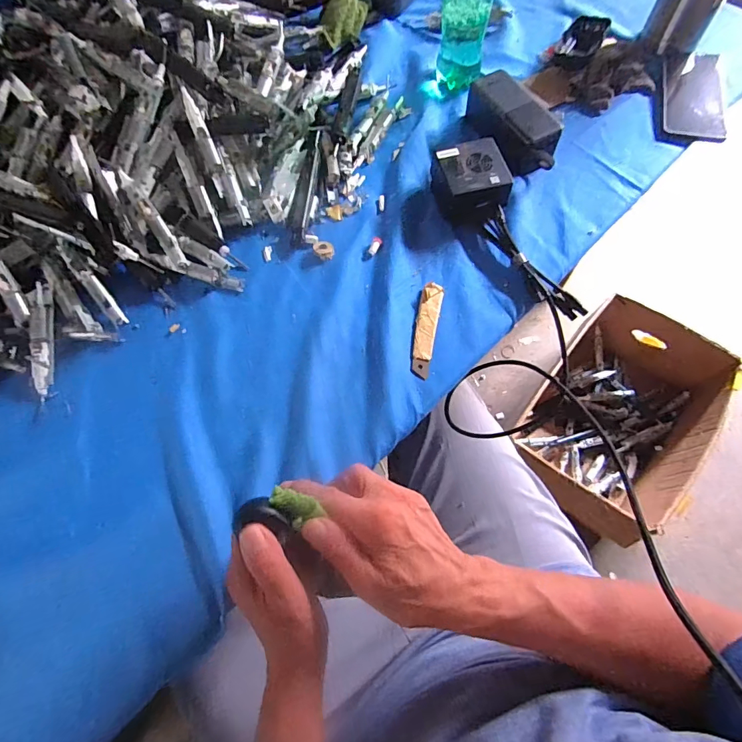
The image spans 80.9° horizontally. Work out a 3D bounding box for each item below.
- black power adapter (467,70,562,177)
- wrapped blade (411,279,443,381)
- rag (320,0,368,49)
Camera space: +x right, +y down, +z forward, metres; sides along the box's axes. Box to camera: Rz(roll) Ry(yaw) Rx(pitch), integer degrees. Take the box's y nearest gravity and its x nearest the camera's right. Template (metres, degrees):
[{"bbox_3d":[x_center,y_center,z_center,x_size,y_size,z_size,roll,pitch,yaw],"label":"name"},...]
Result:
[{"bbox_3d":[0.176,-0.301,0.532,0.065,0.045,0.147,-30,69,-9],"label":"black power adapter"},{"bbox_3d":[0.058,-0.045,0.456,0.022,0.004,0.108,11,70,6],"label":"wrapped blade"},{"bbox_3d":[-0.041,-0.556,0.661,0.067,0.031,0.131,-4,66,2],"label":"rag"}]

